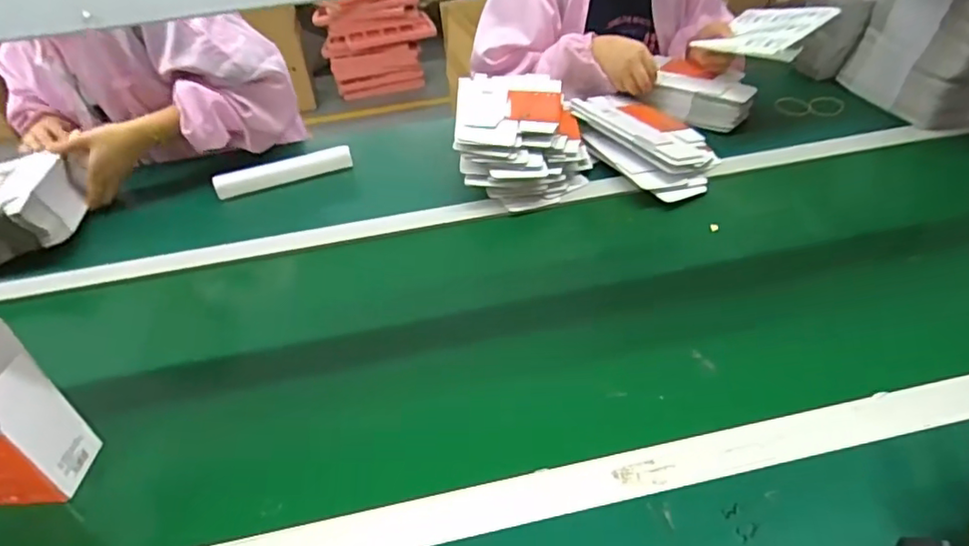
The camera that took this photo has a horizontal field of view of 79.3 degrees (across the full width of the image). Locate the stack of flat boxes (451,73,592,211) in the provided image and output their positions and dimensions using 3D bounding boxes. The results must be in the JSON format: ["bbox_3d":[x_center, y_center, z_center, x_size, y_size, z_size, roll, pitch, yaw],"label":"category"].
[{"bbox_3d":[0.057,-0.211,0.904,0.190,0.096,0.260,-1,38,2],"label":"stack of flat boxes"}]

